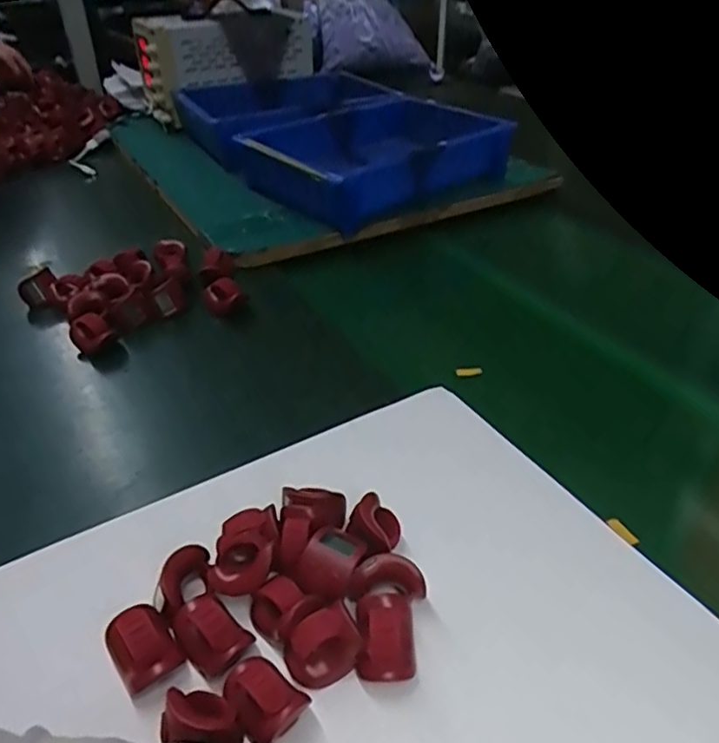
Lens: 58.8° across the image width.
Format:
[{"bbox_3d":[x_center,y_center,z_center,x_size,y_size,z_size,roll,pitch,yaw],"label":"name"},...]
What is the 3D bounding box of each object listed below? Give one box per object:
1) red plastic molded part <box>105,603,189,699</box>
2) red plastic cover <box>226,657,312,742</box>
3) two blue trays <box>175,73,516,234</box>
[{"bbox_3d":[-0.109,0.140,0.324,0.029,0.020,0.036,-25,43,-29],"label":"red plastic molded part"},{"bbox_3d":[-0.044,0.155,0.299,0.028,0.030,0.036,-30,45,-33],"label":"red plastic cover"},{"bbox_3d":[-0.054,-0.333,0.900,0.309,0.088,0.476,-22,41,-26],"label":"two blue trays"}]

